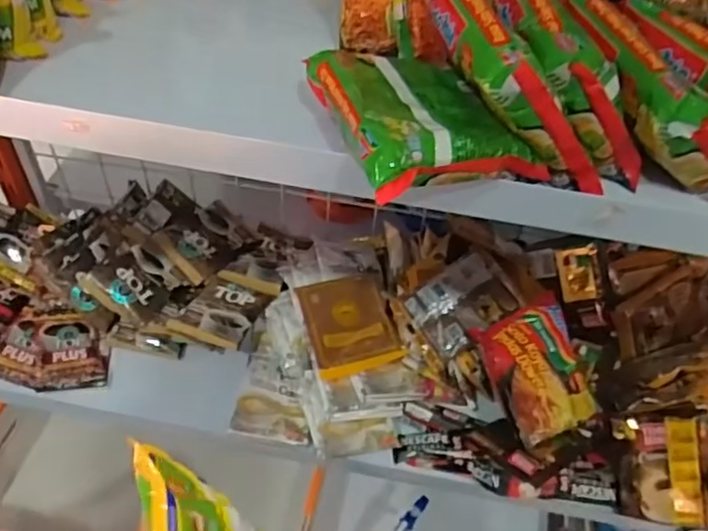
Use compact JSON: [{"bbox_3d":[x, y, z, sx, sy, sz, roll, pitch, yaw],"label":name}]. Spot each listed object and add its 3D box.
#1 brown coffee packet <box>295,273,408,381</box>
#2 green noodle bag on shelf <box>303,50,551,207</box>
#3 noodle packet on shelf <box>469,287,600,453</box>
[{"bbox_3d":[-0.005,0.062,0.687,0.093,0.017,0.114,-11,50,-14],"label":"brown coffee packet"},{"bbox_3d":[0.038,-0.092,0.364,0.101,0.027,0.131,-12,50,-14],"label":"green noodle bag on shelf"},{"bbox_3d":[0.189,0.108,0.641,0.094,0.023,0.127,-23,87,-10],"label":"noodle packet on shelf"}]

